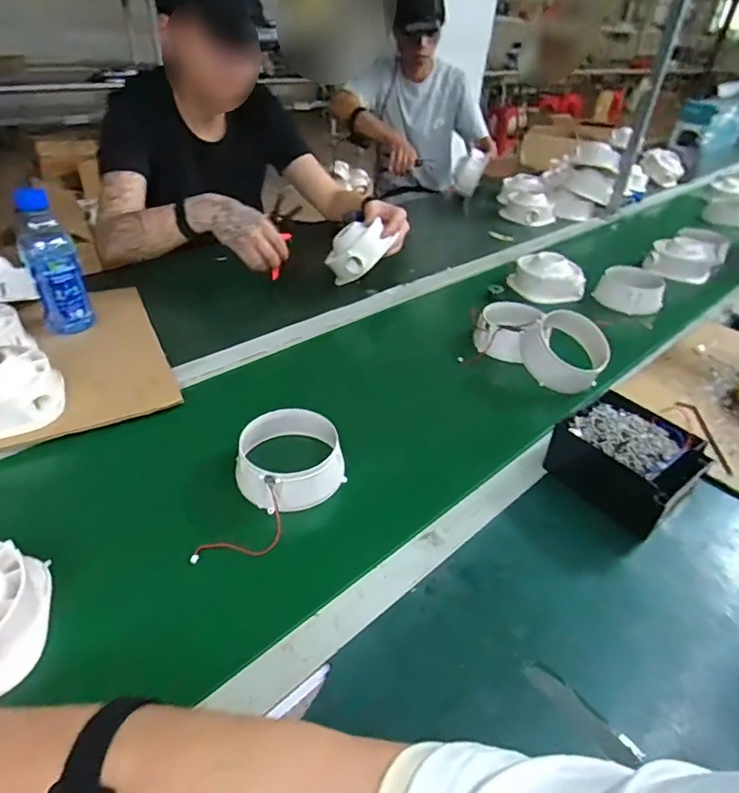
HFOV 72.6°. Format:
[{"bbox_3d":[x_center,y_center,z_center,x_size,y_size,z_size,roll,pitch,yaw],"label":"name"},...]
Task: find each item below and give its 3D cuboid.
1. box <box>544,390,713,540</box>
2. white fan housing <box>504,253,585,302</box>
[{"bbox_3d":[0.302,0.070,0.592,0.149,0.070,0.146,-27,49,-28],"label":"box"},{"bbox_3d":[0.366,-0.245,1.033,0.151,0.065,0.092,14,44,13],"label":"white fan housing"}]

